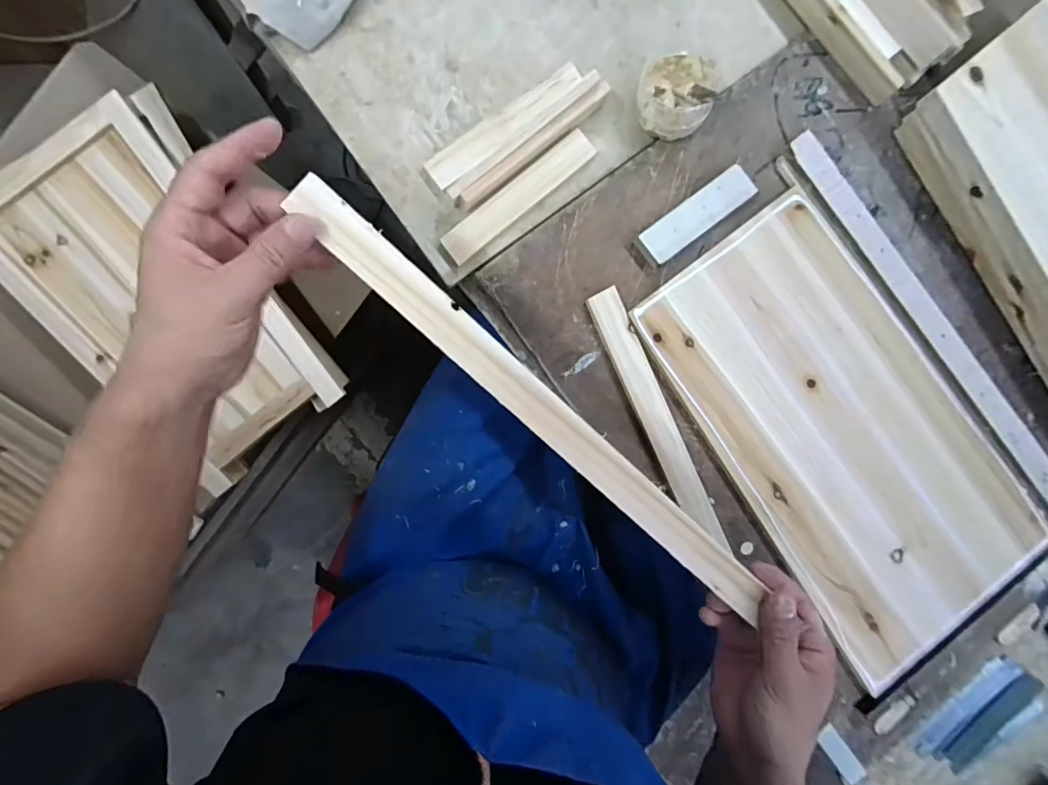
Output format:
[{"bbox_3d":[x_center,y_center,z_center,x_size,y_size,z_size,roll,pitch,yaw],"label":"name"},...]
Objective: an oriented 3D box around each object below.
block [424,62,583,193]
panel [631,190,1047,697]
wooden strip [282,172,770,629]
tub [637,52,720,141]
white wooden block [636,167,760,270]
[{"bbox_3d":[-0.016,-0.228,0.417,0.155,0.018,0.028,-37,94,-2],"label":"block"},{"bbox_3d":[0.296,0.041,0.454,0.225,0.013,0.418,-36,94,-2],"label":"panel"},{"bbox_3d":[0.017,0.015,0.323,0.402,0.009,0.028,43,89,-9],"label":"wooden strip"},{"bbox_3d":[0.131,-0.258,0.427,0.066,0.030,0.071,0,92,-4],"label":"tub"},{"bbox_3d":[0.152,-0.156,0.431,0.112,0.017,0.033,-36,94,-2],"label":"white wooden block"}]

